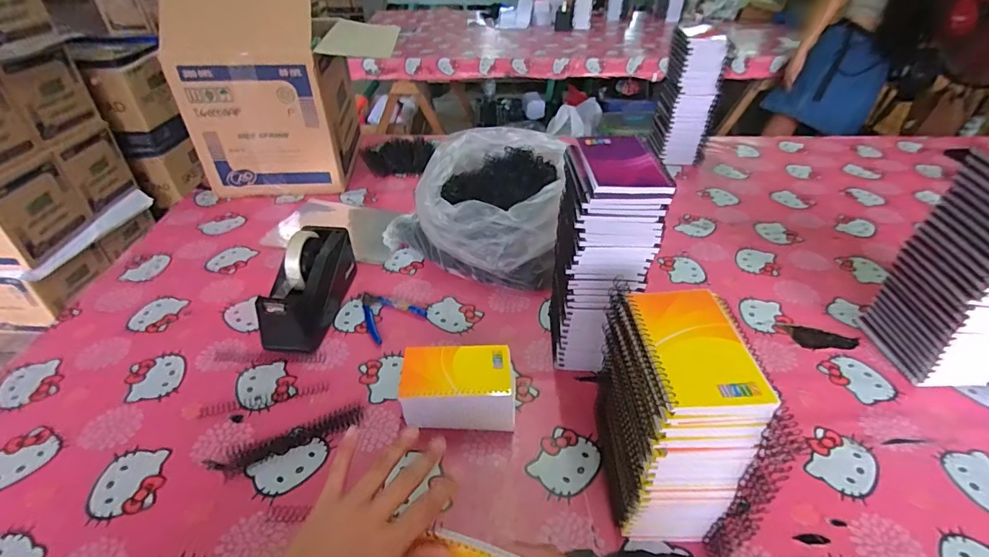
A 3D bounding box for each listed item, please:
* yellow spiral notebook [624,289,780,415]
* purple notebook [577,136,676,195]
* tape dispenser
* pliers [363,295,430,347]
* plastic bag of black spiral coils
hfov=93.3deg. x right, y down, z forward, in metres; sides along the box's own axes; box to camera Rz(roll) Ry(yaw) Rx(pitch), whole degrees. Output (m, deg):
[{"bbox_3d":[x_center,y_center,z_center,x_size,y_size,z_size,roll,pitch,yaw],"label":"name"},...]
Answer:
[{"bbox_3d":[0.168,0.055,0.392,0.085,0.013,0.127,-1,39,-2],"label":"yellow spiral notebook"},{"bbox_3d":[0.138,-0.128,0.514,0.081,0.010,0.127,-1,39,-2],"label":"purple notebook"},{"bbox_3d":[-0.277,0.004,0.697,0.072,0.116,0.203,4,38,6],"label":"tape dispenser"},{"bbox_3d":[-0.168,0.051,0.723,0.089,0.007,0.101,-29,46,-32],"label":"pliers"},{"bbox_3d":[-0.020,-0.157,0.880,0.300,0.150,0.335,10,39,14],"label":"plastic bag of black spiral coils"}]

